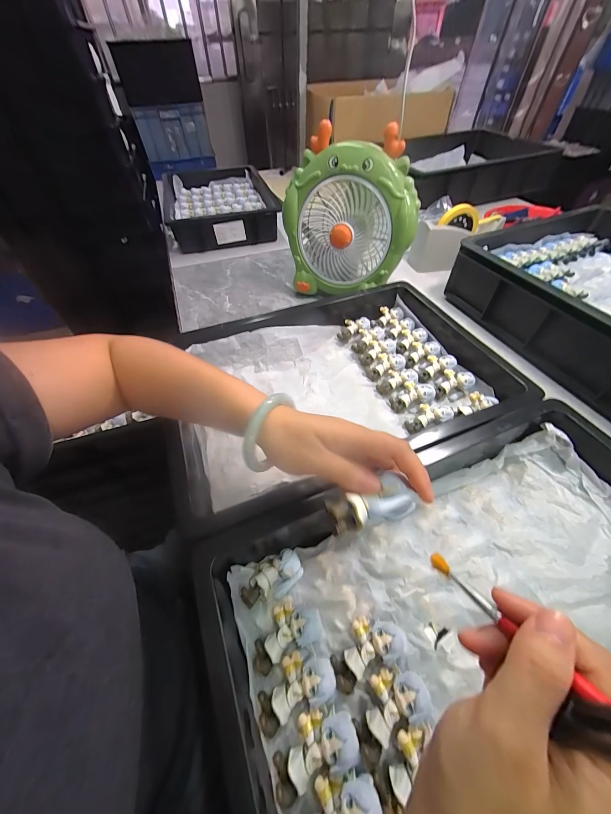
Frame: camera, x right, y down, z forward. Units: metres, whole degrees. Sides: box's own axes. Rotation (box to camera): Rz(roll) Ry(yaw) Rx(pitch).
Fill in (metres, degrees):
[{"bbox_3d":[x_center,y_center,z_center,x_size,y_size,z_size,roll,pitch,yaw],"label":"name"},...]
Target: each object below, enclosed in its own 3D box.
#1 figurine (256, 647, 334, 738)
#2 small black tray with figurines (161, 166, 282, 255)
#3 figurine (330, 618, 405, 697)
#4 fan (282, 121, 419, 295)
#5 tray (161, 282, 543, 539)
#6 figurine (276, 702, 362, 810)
[{"bbox_3d":[-0.008,0.225,0.235,0.065,0.022,0.038,-31,57,-3],"label":"figurine"},{"bbox_3d":[-0.277,-0.654,0.950,0.337,0.087,0.456,-9,51,-6],"label":"small black tray with figurines"},{"bbox_3d":[0.050,0.204,0.247,0.062,0.022,0.037,-20,53,-15],"label":"figurine"},{"bbox_3d":[0.089,-0.377,0.592,0.252,0.247,0.140,12,52,11],"label":"fan"},{"bbox_3d":[0.048,-0.050,0.439,0.465,0.068,0.320,-16,52,-11],"label":"tray"},{"bbox_3d":[0.006,0.248,0.212,0.064,0.020,0.035,-32,57,-2],"label":"figurine"}]

